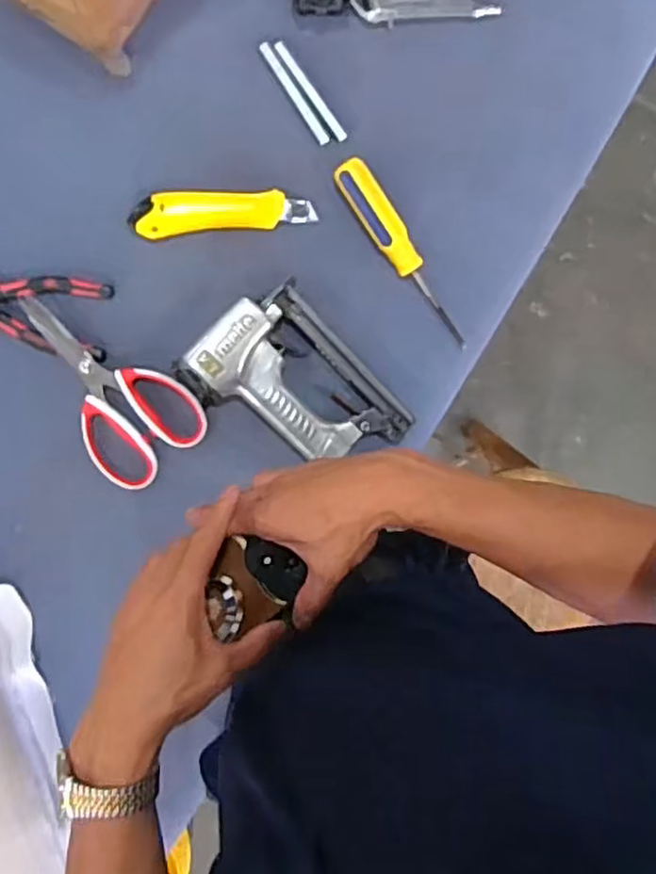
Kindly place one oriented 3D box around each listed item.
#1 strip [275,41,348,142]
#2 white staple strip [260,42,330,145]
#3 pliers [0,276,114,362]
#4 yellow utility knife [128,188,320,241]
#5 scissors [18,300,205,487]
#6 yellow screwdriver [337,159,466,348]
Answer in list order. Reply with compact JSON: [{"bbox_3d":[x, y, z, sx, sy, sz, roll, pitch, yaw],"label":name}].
[{"bbox_3d":[-0.015,-0.314,0.619,0.011,0.006,0.099,-37,97,-2],"label":"strip"},{"bbox_3d":[-0.029,-0.311,0.617,0.011,0.005,0.099,-34,97,-2],"label":"white staple strip"},{"bbox_3d":[-0.273,-0.113,0.601,0.153,0.011,0.067,8,94,-7],"label":"pliers"},{"bbox_3d":[-0.093,-0.201,0.611,0.161,0.018,0.036,-4,95,-6],"label":"yellow utility knife"},{"bbox_3d":[-0.203,-0.047,0.614,0.106,0.013,0.188,-41,98,-1],"label":"scissors"},{"bbox_3d":[0.070,-0.166,0.623,0.030,0.019,0.192,-35,97,-2],"label":"yellow screwdriver"}]

